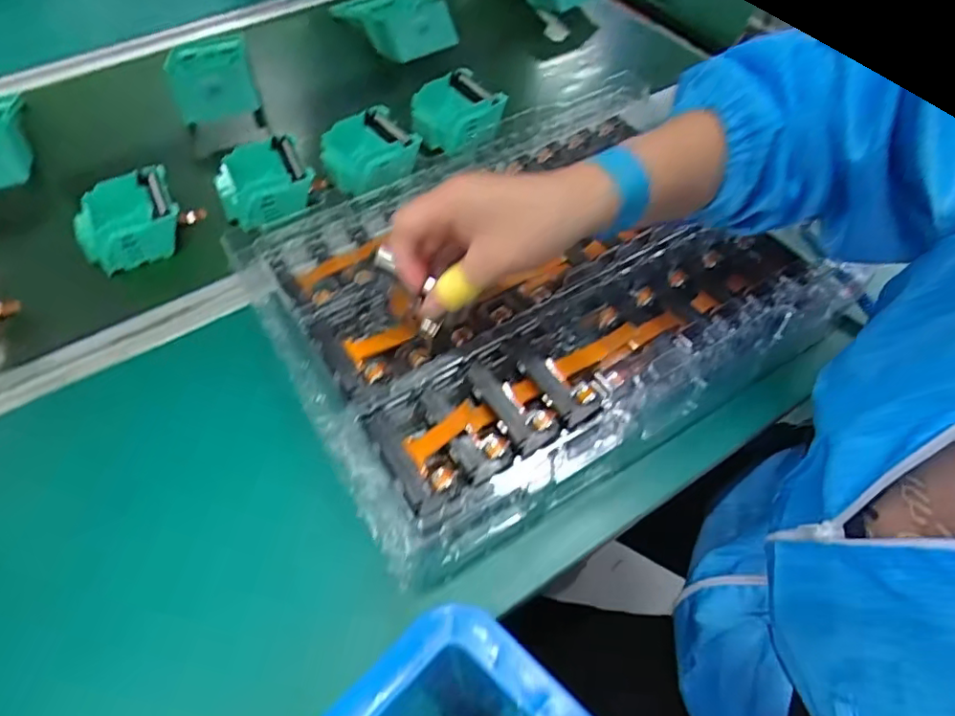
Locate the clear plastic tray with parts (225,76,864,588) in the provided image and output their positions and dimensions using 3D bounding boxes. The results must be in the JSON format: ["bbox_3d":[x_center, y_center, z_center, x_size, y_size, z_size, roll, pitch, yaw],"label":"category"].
[{"bbox_3d":[0.048,-0.057,0.441,0.380,0.060,0.277,-29,60,-17],"label":"clear plastic tray with parts"}]

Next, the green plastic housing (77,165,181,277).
[{"bbox_3d":[-0.299,-0.119,0.513,0.081,0.036,0.080,-25,59,-14],"label":"green plastic housing"}]

